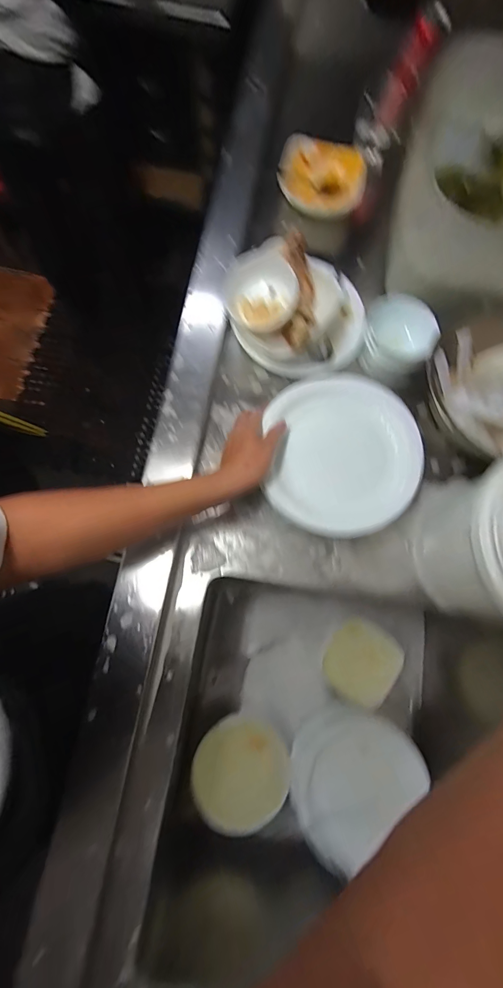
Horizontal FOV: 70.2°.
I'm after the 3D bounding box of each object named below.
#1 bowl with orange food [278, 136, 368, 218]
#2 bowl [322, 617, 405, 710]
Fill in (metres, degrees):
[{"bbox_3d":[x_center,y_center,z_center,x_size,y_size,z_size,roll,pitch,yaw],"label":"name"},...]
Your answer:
[{"bbox_3d":[0.134,-0.604,0.687,0.161,0.050,0.142,1,76,-1],"label":"bowl with orange food"},{"bbox_3d":[0.228,0.347,0.745,0.144,0.045,0.156,31,77,7],"label":"bowl"}]

